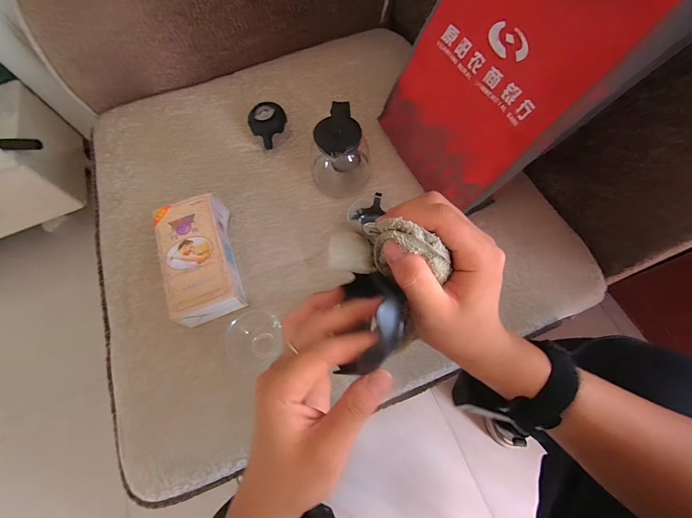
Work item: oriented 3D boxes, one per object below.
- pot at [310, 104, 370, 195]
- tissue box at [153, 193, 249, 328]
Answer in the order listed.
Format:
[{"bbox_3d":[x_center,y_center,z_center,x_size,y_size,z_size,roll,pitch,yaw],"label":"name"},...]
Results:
[{"bbox_3d":[-0.011,-0.190,0.537,0.106,0.108,0.108,-1,67,3],"label":"pot"},{"bbox_3d":[-0.231,0.001,0.492,0.095,0.069,0.201,-20,68,-5],"label":"tissue box"}]

